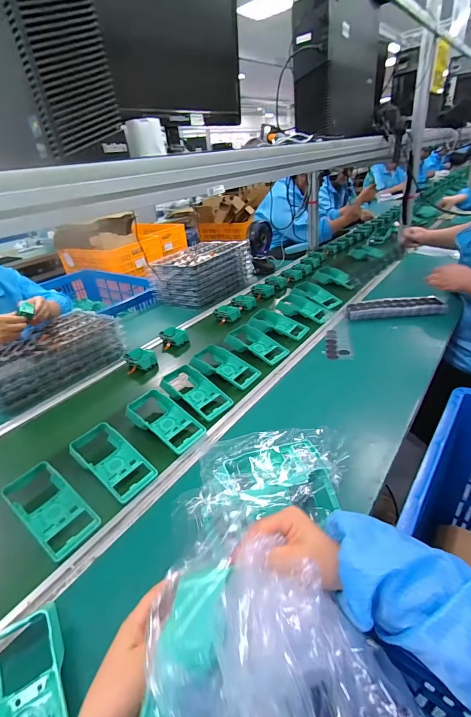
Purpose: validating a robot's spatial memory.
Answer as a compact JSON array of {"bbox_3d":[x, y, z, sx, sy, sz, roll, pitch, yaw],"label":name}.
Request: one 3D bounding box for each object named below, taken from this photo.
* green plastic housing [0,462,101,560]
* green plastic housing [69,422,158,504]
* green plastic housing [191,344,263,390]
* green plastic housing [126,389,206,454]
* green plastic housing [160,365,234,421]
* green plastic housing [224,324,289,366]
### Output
[{"bbox_3d":[-0.315,0.246,0.560,0.193,0.038,0.084,16,36,36],"label":"green plastic housing"},{"bbox_3d":[-0.234,0.191,0.629,0.175,0.053,0.085,18,37,38],"label":"green plastic housing"},{"bbox_3d":[-0.026,0.021,0.866,0.177,0.051,0.093,12,34,31],"label":"green plastic housing"},{"bbox_3d":[-0.148,0.128,0.709,0.176,0.051,0.090,16,36,36],"label":"green plastic housing"},{"bbox_3d":[-0.096,0.079,0.786,0.192,0.047,0.091,21,39,41],"label":"green plastic housing"},{"bbox_3d":[0.059,-0.037,0.953,0.181,0.035,0.093,28,49,31],"label":"green plastic housing"}]

